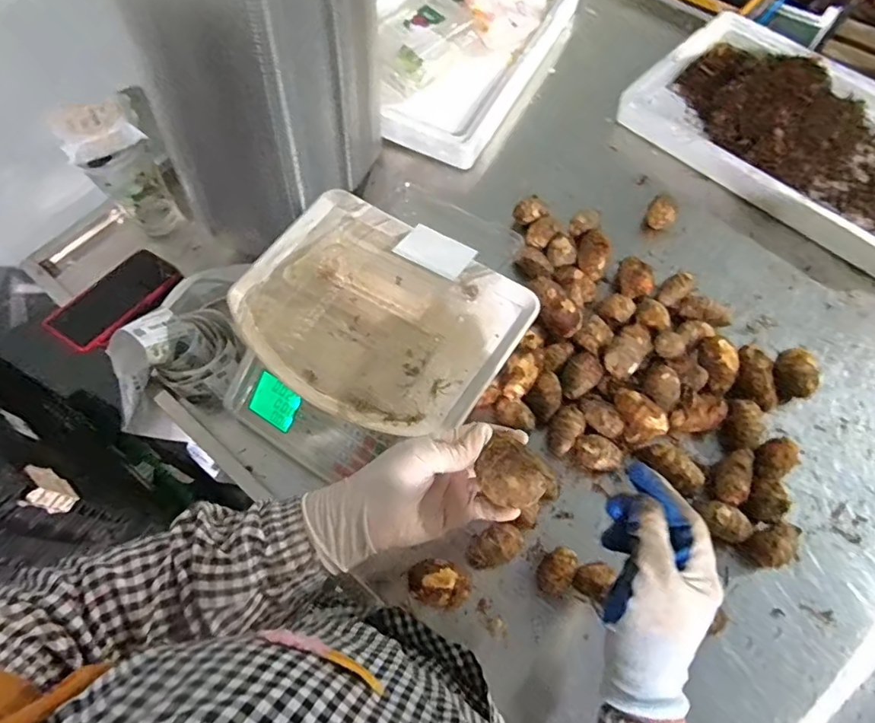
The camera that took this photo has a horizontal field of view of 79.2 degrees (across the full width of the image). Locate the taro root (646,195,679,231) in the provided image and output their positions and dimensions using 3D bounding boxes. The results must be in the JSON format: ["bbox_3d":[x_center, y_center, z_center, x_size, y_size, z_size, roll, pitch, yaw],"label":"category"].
[{"bbox_3d":[0.318,-0.209,0.748,0.038,0.028,0.048,31,70,15],"label":"taro root"}]

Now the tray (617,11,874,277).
[{"bbox_3d":[0.552,-0.363,0.782,0.340,0.089,0.456,-42,70,-16],"label":"tray"}]

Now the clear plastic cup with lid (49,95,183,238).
[{"bbox_3d":[-0.405,-0.252,0.696,0.088,0.183,0.083,-1,65,2],"label":"clear plastic cup with lid"}]

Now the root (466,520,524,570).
[{"bbox_3d":[0.060,0.197,0.566,0.063,0.041,0.039,-20,66,-7],"label":"root"}]

